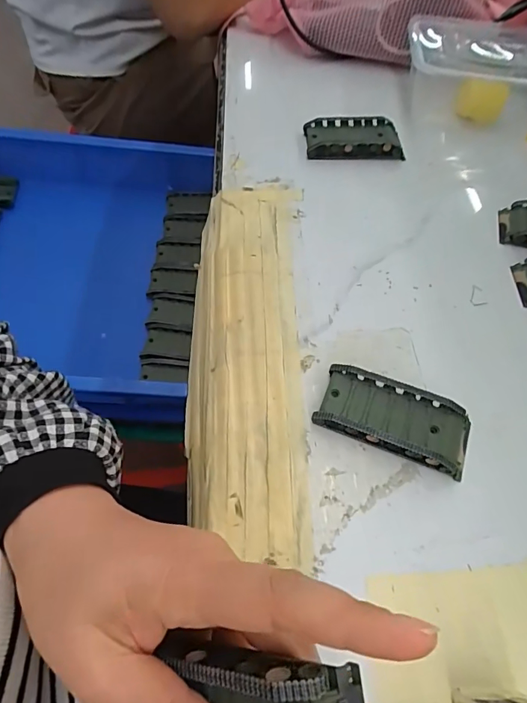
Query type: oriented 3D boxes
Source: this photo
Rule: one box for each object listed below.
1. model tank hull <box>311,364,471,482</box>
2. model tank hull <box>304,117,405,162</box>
[{"bbox_3d":[0.086,0.043,0.279,0.096,0.020,0.045,18,61,9],"label":"model tank hull"},{"bbox_3d":[0.089,-0.211,0.429,0.092,0.020,0.044,0,60,-2],"label":"model tank hull"}]

